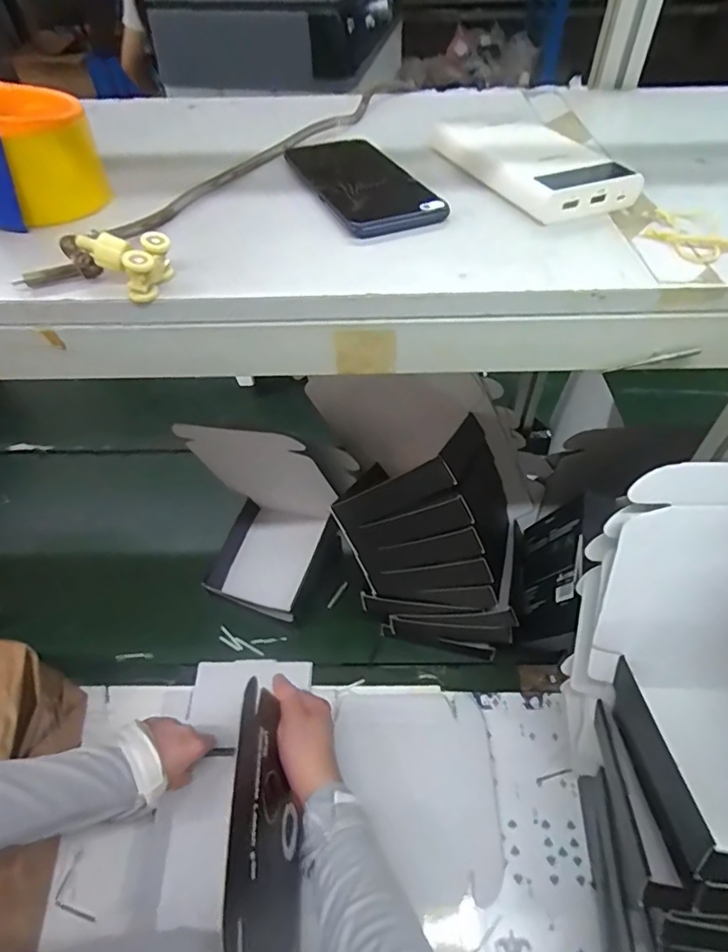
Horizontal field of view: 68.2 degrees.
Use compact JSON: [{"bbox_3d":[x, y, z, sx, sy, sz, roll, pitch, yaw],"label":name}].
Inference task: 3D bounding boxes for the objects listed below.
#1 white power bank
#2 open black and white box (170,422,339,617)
[{"bbox_3d":[0.123,-0.235,0.399,0.078,0.029,0.140,-22,53,-16],"label":"white power bank"},{"bbox_3d":[-0.165,0.058,0.740,0.202,0.272,0.154,17,52,15],"label":"open black and white box"}]

